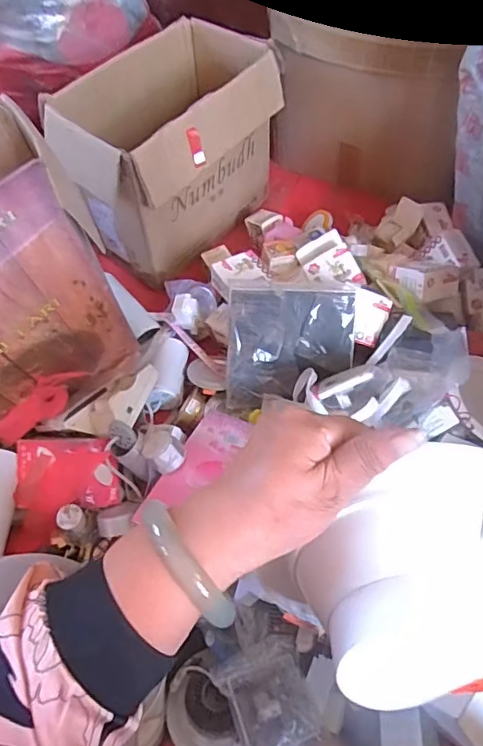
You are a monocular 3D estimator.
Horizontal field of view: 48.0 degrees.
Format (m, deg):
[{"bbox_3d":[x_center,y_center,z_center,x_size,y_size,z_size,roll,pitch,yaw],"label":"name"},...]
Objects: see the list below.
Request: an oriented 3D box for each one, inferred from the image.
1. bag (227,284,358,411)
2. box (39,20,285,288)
[{"bbox_3d":[0.076,-0.033,0.846,0.190,0.194,0.016,3,18,5],"label":"bag"},{"bbox_3d":[-0.114,-0.413,1.019,0.229,0.288,0.413,33,67,22],"label":"box"}]

